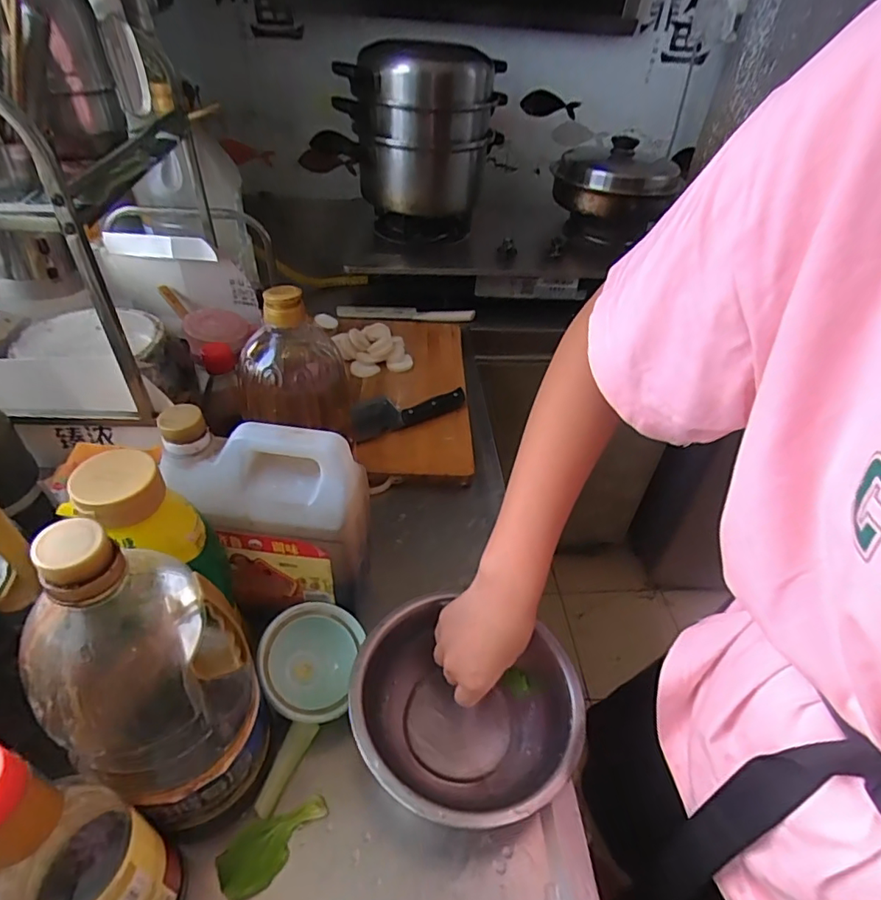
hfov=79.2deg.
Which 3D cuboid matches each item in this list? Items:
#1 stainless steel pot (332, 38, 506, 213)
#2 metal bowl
[{"bbox_3d":[-0.030,-0.589,0.977,0.279,0.252,0.210,5,42,-1],"label":"stainless steel pot"},{"bbox_3d":[0.019,0.219,0.446,0.178,0.068,0.171,3,42,-3],"label":"metal bowl"}]

